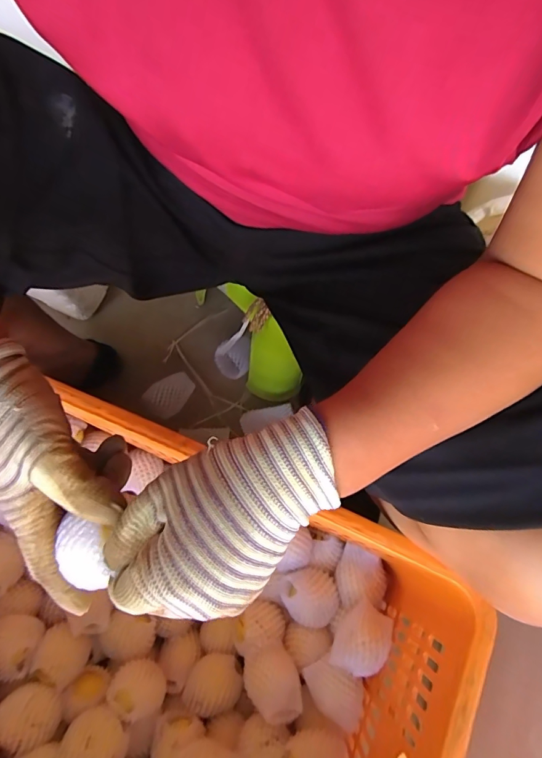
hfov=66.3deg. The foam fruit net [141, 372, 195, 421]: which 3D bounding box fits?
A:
[{"bbox_3d":[-0.164,0.026,0.674,0.054,0.032,0.082,35,74,10],"label":"foam fruit net"}]

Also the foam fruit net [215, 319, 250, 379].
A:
[{"bbox_3d":[-0.059,-0.043,0.653,0.053,0.123,0.036,42,50,12],"label":"foam fruit net"}]

